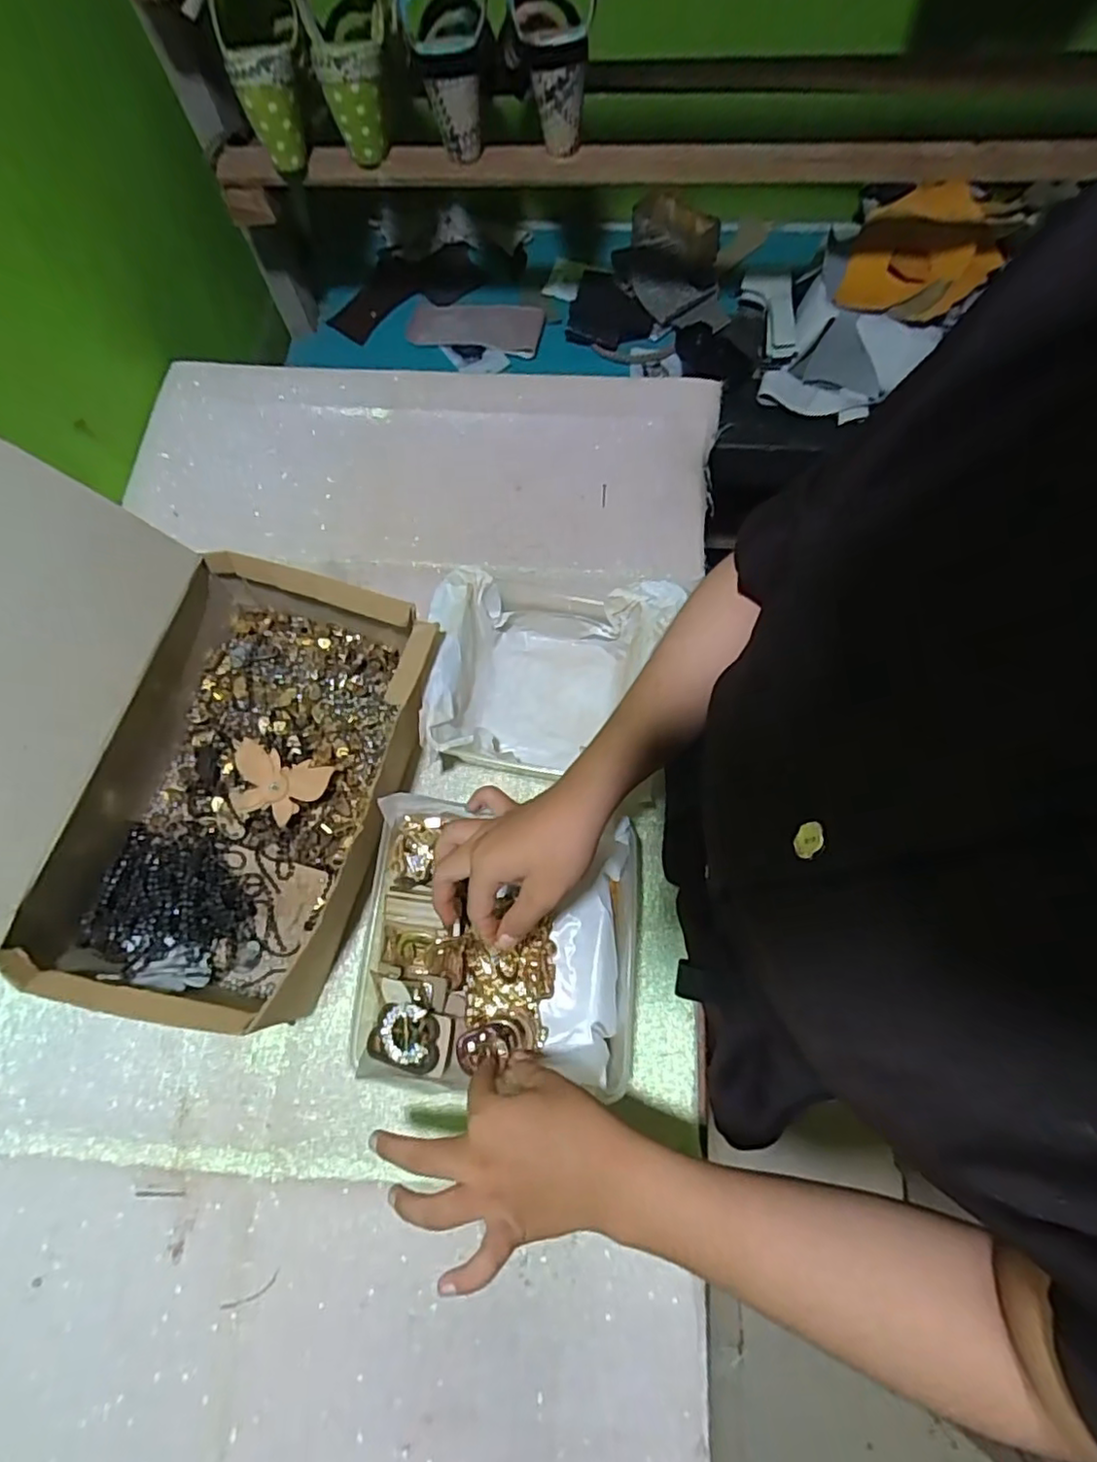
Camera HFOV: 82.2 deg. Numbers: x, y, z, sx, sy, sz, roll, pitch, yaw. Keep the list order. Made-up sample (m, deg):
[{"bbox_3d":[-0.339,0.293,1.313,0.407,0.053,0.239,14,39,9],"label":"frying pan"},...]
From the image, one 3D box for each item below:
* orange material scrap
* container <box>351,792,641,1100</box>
[{"bbox_3d":[0.467,-0.592,0.780,0.164,0.075,0.137,22,73,10],"label":"orange material scrap"},{"bbox_3d":[-0.035,0.161,0.480,0.205,0.072,0.189,7,71,2],"label":"container"}]

